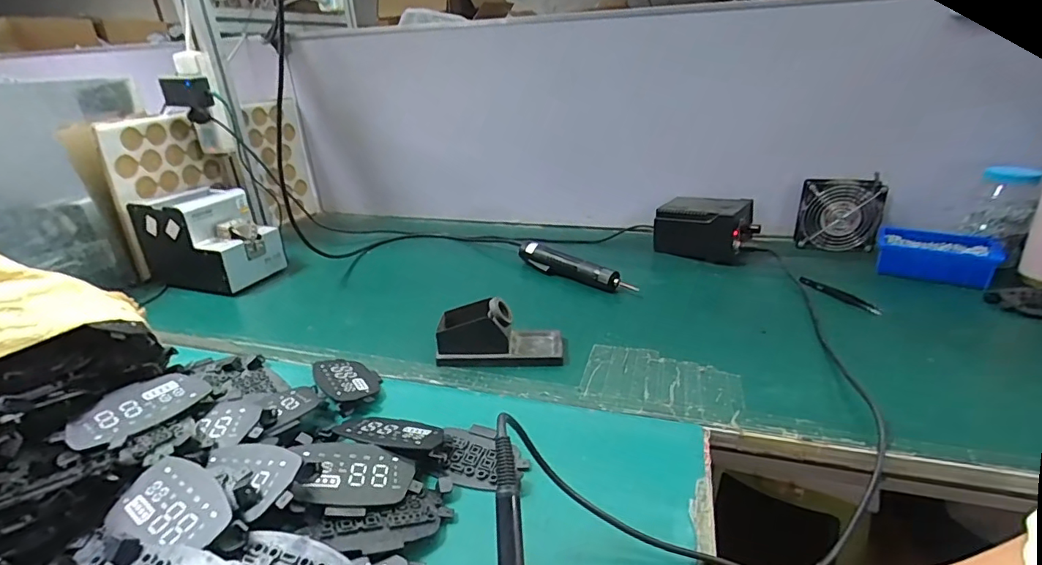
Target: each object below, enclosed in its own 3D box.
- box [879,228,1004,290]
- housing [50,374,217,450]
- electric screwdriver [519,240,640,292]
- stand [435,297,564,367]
[{"bbox_3d":[0.634,-0.039,0.754,0.145,0.054,0.096,11,28,28],"label":"box"},{"bbox_3d":[-0.335,0.110,0.432,0.060,0.015,0.101,8,26,22],"label":"housing"},{"bbox_3d":[0.082,-0.028,0.812,0.227,0.043,0.031,18,31,38],"label":"electric screwdriver"},{"bbox_3d":[-0.026,0.058,0.606,0.153,0.064,0.071,-2,24,3],"label":"stand"}]

